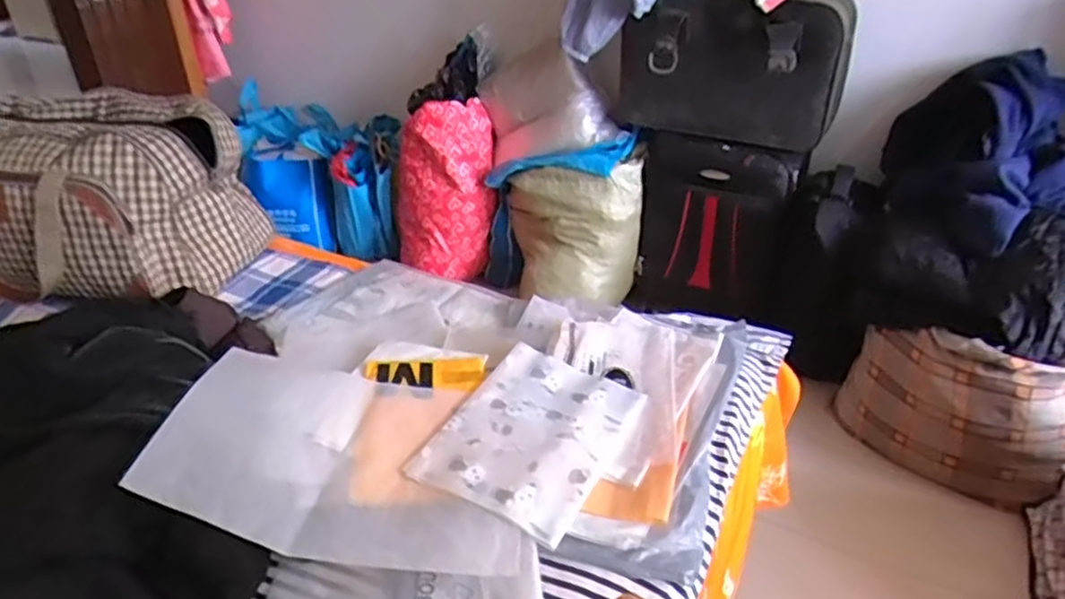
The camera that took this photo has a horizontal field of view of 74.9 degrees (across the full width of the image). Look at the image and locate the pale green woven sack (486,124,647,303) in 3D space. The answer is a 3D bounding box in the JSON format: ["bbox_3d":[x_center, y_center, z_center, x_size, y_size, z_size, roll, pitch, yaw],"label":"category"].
[{"bbox_3d":[0.078,-0.192,1.845,0.405,0.438,0.267,0,32,1],"label":"pale green woven sack"}]

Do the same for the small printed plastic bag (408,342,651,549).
[{"bbox_3d":[0.001,0.155,0.864,0.197,0.019,0.270,16,36,25],"label":"small printed plastic bag"}]

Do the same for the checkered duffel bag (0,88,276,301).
[{"bbox_3d":[-0.752,-0.164,1.189,0.437,0.278,0.305,6,33,10],"label":"checkered duffel bag"}]

